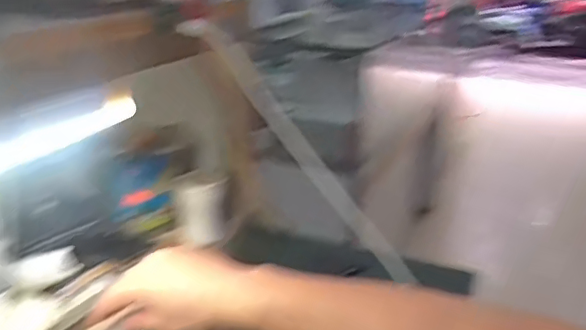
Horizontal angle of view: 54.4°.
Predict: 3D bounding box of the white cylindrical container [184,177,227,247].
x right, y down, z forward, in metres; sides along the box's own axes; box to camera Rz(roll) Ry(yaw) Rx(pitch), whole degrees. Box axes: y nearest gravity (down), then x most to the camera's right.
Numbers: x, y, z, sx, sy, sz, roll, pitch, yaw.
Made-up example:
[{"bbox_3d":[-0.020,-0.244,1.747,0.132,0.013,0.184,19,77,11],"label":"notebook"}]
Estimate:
[{"bbox_3d":[-0.112,0.053,0.738,0.054,0.083,0.052,1,21,-7],"label":"white cylindrical container"}]

